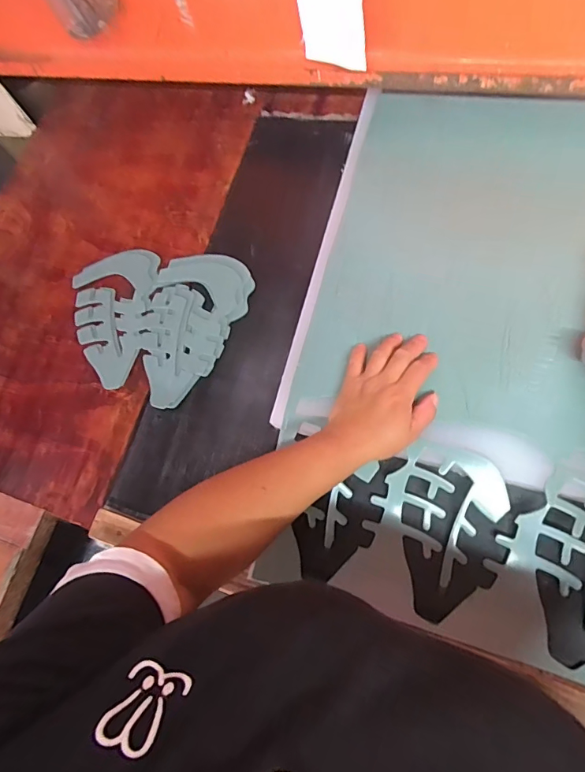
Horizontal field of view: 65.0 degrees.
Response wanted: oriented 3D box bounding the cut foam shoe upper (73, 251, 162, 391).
[{"bbox_3d":[-0.254,-0.097,0.635,0.124,0.010,0.192,7,77,13],"label":"cut foam shoe upper"}]

